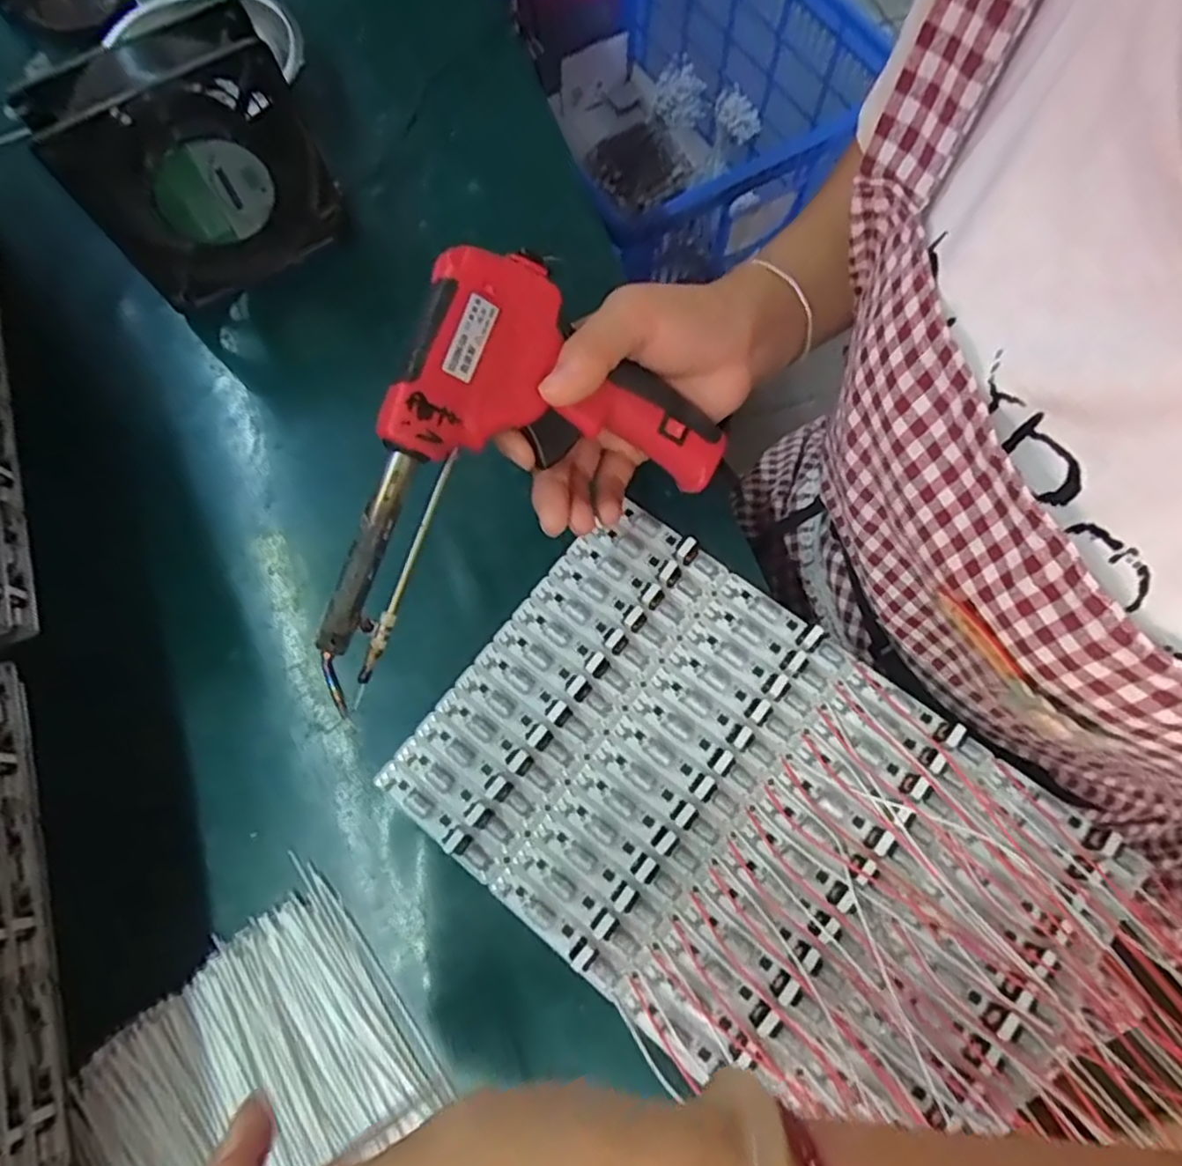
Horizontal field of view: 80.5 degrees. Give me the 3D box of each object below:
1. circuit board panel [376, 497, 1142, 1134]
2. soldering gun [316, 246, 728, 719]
[{"bbox_3d":[0.072,0.109,0.323,0.297,0.026,0.190,37,76,12],"label":"circuit board panel"},{"bbox_3d":[-0.052,-0.061,0.300,0.198,0.040,0.129,-33,114,-15],"label":"soldering gun"}]

